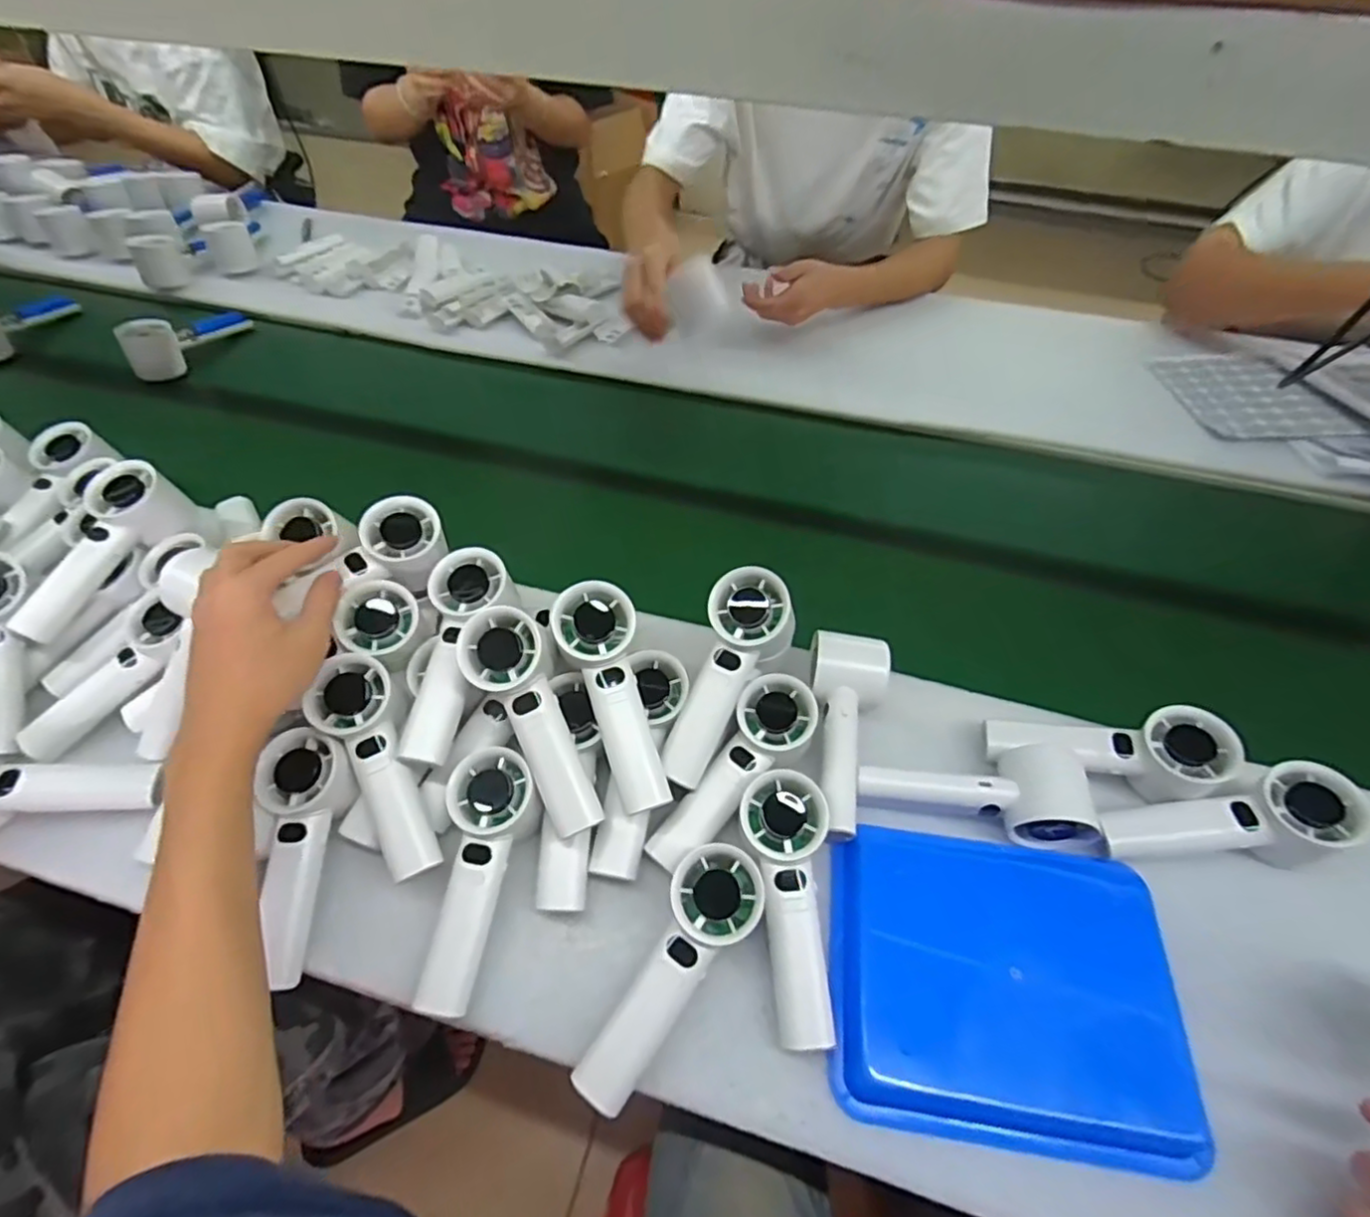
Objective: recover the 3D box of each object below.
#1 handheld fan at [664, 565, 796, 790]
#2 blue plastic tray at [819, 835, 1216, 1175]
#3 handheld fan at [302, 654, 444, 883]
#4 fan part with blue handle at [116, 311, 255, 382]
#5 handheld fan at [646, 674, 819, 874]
[{"bbox_3d":[0.031,0.051,0.494,0.059,0.063,0.161,23,87,16],"label":"handheld fan"},{"bbox_3d":[0.204,0.238,0.422,0.211,0.028,0.166,7,53,5],"label":"blue plastic tray"},{"bbox_3d":[-0.214,0.112,0.468,0.053,0.042,0.155,-22,76,-16],"label":"handheld fan"},{"bbox_3d":[-0.634,-0.348,0.852,0.054,0.061,0.164,14,40,10],"label":"fan part with blue handle"},{"bbox_3d":[0.039,0.117,0.467,0.058,0.042,0.155,29,58,20],"label":"handheld fan"}]

